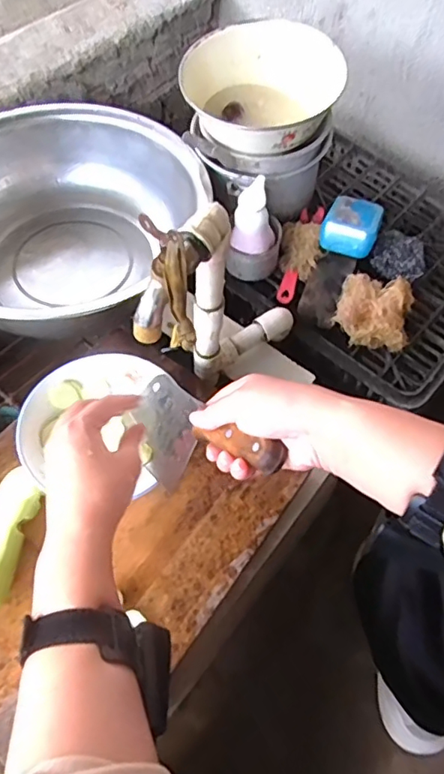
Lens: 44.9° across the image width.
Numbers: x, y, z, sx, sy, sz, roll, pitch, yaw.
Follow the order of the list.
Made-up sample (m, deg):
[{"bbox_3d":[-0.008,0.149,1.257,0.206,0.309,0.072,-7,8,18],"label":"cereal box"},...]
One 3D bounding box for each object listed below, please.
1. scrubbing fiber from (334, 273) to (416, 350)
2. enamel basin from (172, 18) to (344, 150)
[{"bbox_3d":[0.200,-0.100,0.709,0.093,0.052,0.087,14,61,3],"label":"scrubbing fiber"},{"bbox_3d":[0.047,-0.389,0.717,0.200,0.090,0.174,20,80,0],"label":"enamel basin"}]

